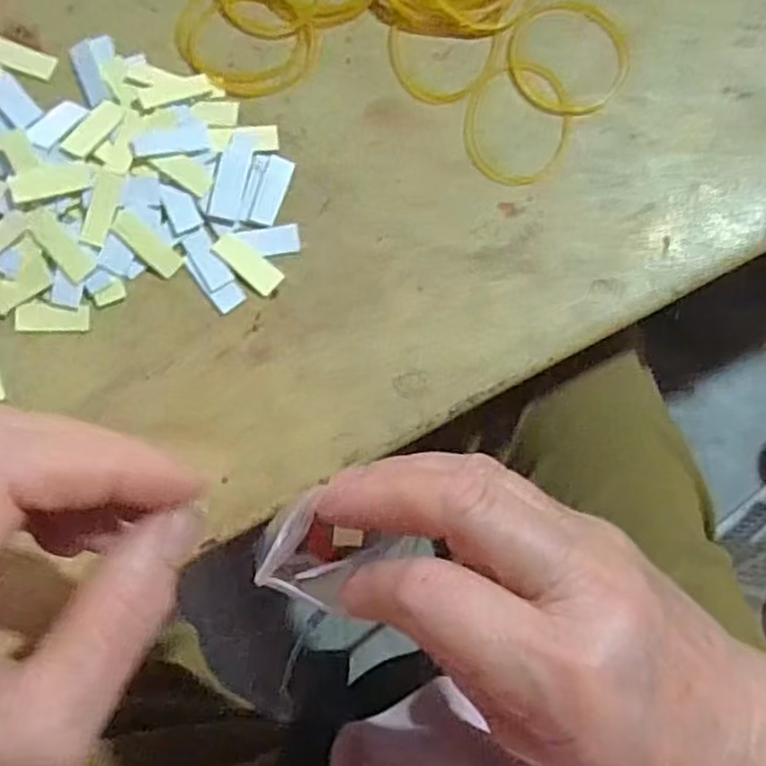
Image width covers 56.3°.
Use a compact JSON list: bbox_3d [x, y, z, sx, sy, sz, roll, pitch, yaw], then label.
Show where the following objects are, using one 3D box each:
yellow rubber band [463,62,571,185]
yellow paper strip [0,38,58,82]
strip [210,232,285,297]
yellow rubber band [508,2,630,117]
[{"bbox_3d":[0.054,-0.105,0.288,0.042,0.004,0.052,2,82,-2],"label":"yellow rubber band"},{"bbox_3d":[-0.145,-0.130,0.285,0.028,0.004,0.011,20,82,0],"label":"yellow paper strip"},{"bbox_3d":[-0.053,-0.046,0.275,0.029,0.004,0.012,36,82,3],"label":"strip"},{"bbox_3d":[0.076,-0.133,0.291,0.049,0.004,0.050,0,82,-2],"label":"yellow rubber band"}]

